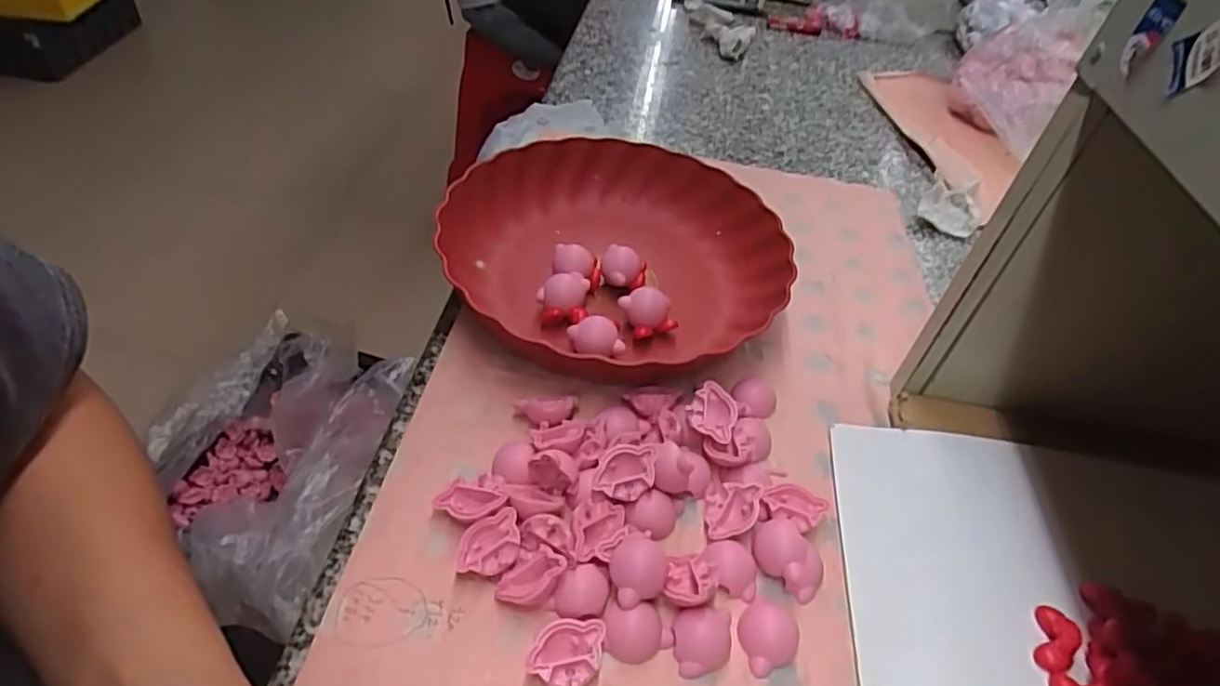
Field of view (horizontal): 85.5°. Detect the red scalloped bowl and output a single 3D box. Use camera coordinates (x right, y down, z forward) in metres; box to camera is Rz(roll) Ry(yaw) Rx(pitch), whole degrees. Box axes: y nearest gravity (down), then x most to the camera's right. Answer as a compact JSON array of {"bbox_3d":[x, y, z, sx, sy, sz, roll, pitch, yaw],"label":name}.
[{"bbox_3d":[0.004,-0.075,0.494,0.218,0.050,0.217,4,45,-4],"label":"red scalloped bowl"}]

